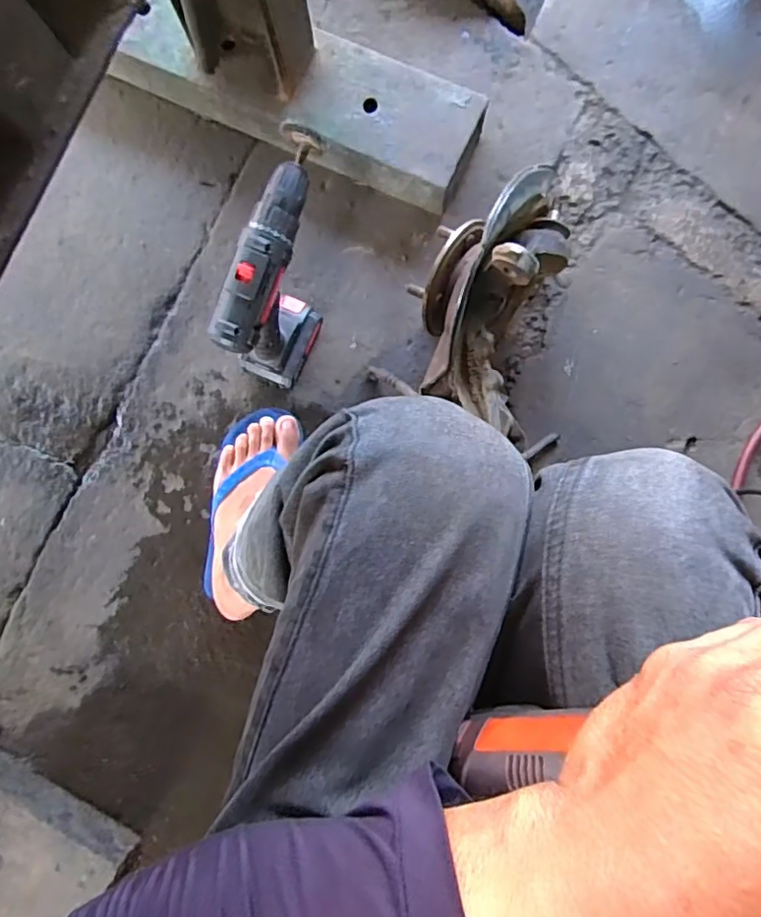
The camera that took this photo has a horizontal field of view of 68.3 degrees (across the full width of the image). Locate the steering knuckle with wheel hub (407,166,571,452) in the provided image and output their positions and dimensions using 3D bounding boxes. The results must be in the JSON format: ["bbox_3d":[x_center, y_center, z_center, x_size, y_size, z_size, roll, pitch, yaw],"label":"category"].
[{"bbox_3d":[0.113,-0.171,0.605,0.156,0.234,0.270,15,87,3],"label":"steering knuckle with wheel hub"}]

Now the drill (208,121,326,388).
[{"bbox_3d":[-0.107,-0.199,0.626,0.063,0.218,0.205,20,86,3],"label":"drill"}]

